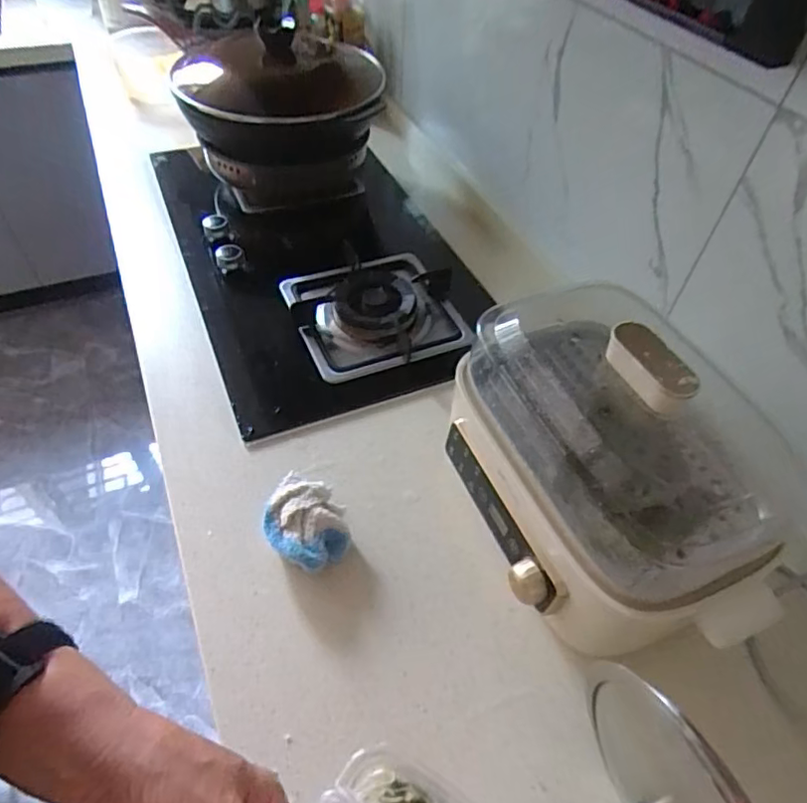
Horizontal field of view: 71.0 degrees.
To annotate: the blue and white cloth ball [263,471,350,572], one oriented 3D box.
[{"bbox_3d":[-0.101,0.131,0.579,0.086,0.056,0.080,22,53,15],"label":"blue and white cloth ball"}]

